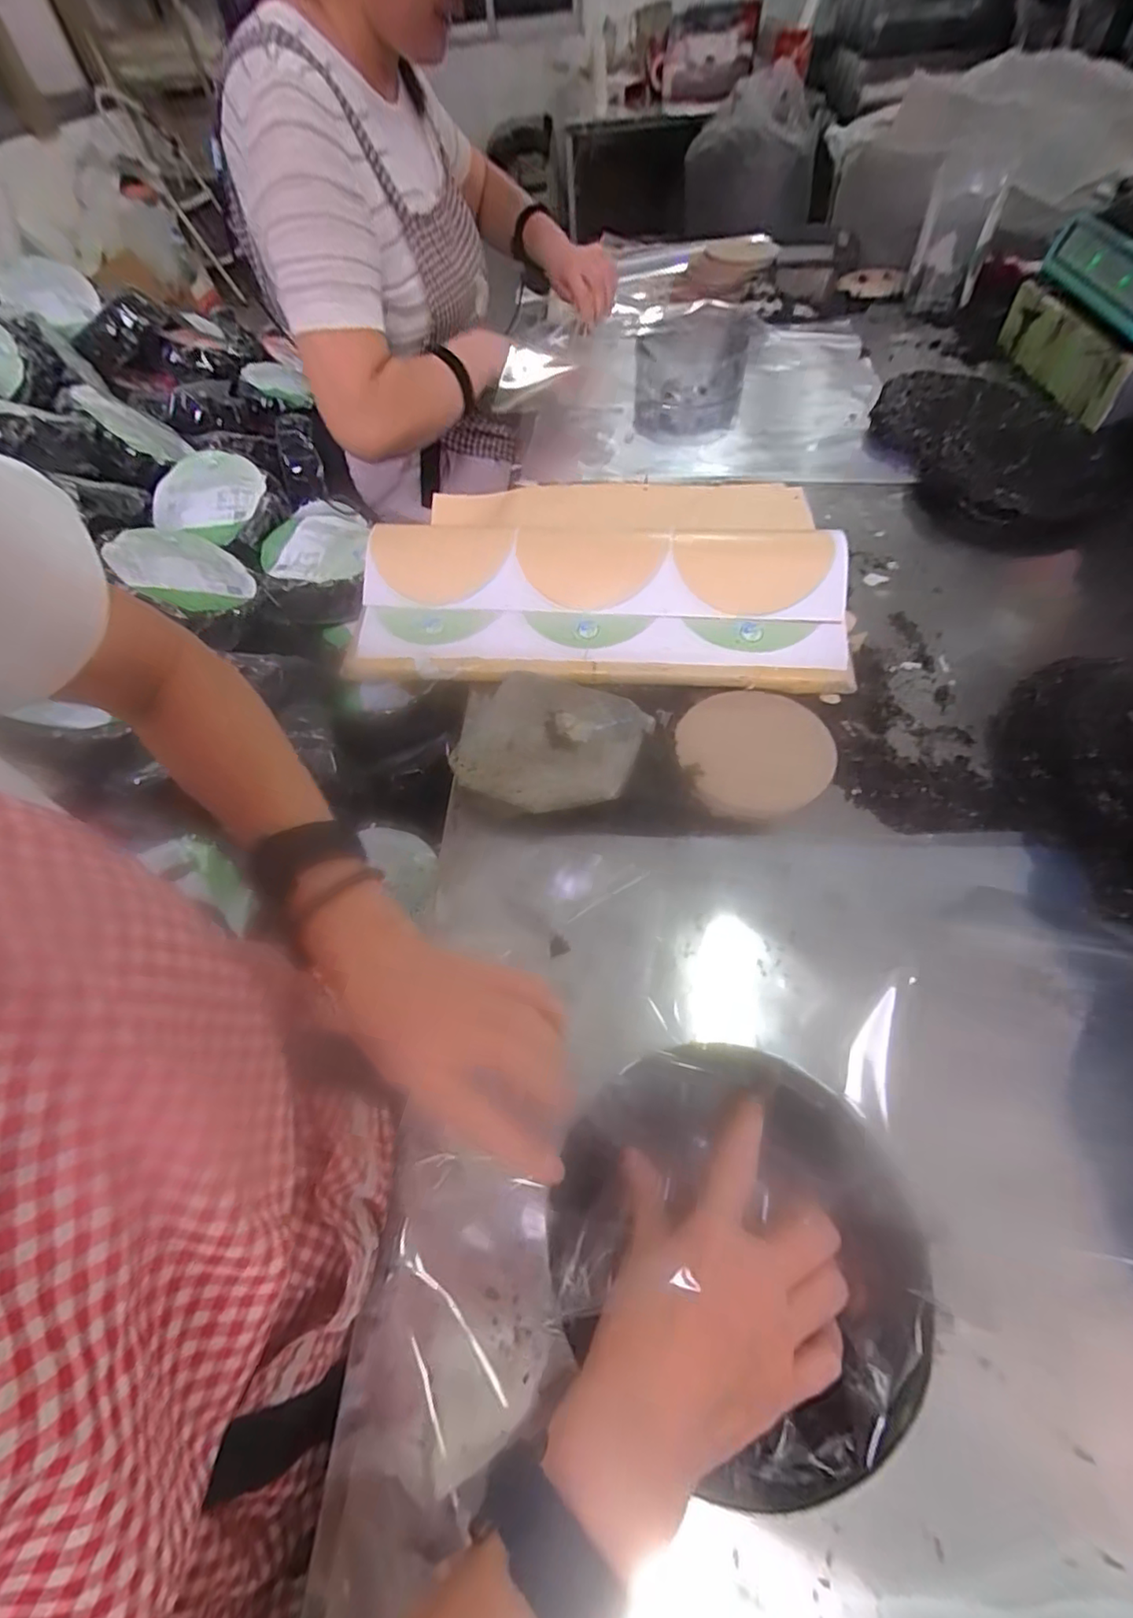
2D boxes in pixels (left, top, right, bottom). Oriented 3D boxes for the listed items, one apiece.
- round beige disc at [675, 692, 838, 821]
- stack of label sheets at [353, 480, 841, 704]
[{"bbox_3d":[0.172,-0.056,0.539,0.139,0.015,0.135,-2,55,3],"label":"round beige disc"},{"bbox_3d":[0.025,-0.228,0.610,0.495,0.099,0.207,3,55,6],"label":"stack of label sheets"}]

